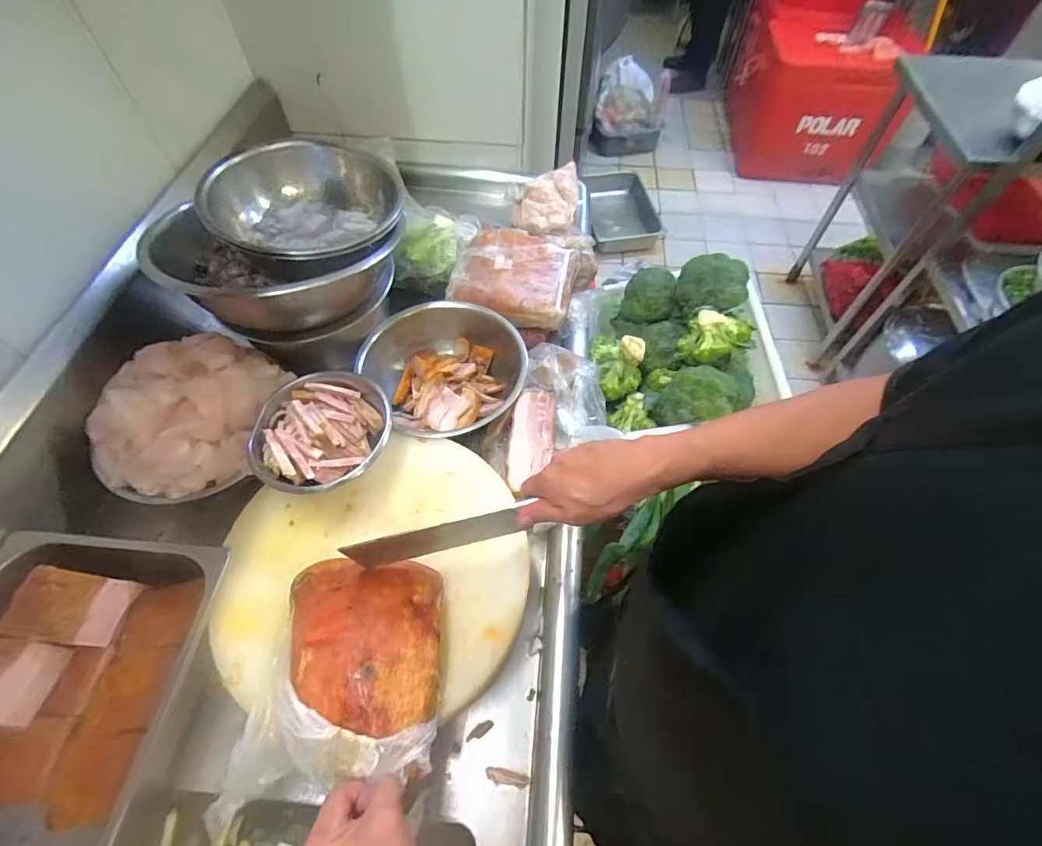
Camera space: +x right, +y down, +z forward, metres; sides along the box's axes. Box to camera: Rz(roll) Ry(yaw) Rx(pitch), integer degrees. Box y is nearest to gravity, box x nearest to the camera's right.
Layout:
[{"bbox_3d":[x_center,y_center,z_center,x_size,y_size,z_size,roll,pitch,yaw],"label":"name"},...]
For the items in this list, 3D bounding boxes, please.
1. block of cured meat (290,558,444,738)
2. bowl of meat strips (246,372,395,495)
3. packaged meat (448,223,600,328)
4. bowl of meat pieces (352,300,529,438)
[{"bbox_3d":[-0.158,0.223,0.486,0.148,0.058,0.160,-4,58,-3],"label":"block of cured meat"},{"bbox_3d":[-0.246,0.022,0.604,0.154,0.072,0.165,0,58,-1],"label":"bowl of meat strips"},{"bbox_3d":[0.003,-0.256,0.821,0.229,0.079,0.194,11,58,6],"label":"packaged meat"},{"bbox_3d":[-0.105,-0.077,0.747,0.231,0.085,0.240,0,58,-1],"label":"bowl of meat pieces"}]

